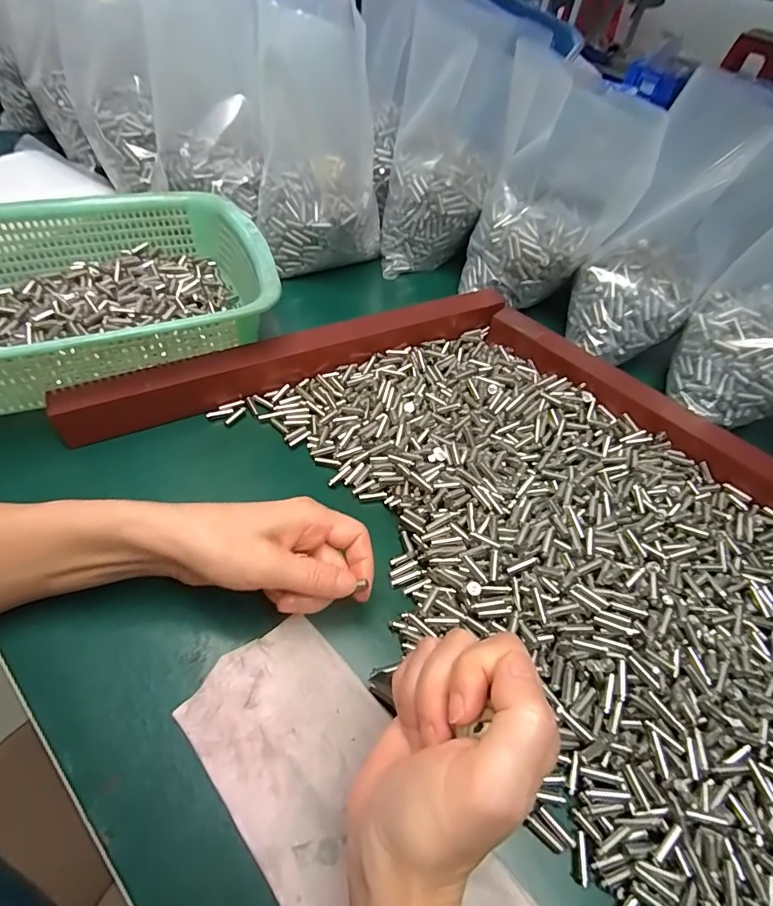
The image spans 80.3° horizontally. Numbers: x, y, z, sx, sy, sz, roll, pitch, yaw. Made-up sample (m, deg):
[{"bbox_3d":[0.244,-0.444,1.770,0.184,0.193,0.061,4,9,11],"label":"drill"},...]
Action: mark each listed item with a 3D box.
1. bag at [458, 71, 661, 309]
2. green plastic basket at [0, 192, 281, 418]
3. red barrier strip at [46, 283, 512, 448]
[{"bbox_3d":[0.153,-0.236,0.433,0.131,0.170,0.076,13,53,5],"label":"bag"},{"bbox_3d":[-0.251,-0.139,0.386,0.297,0.077,0.223,-21,57,-18],"label":"green plastic basket"},{"bbox_3d":[-0.067,-0.089,0.400,0.391,0.037,0.030,-20,57,-17],"label":"red barrier strip"}]

